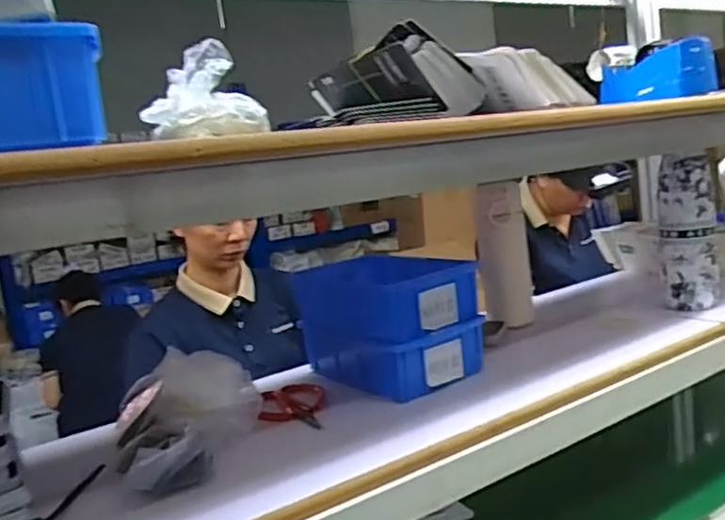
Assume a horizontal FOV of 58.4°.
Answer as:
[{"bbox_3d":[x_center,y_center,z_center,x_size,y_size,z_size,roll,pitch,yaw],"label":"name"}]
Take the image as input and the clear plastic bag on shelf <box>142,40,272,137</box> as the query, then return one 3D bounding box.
[{"bbox_3d":[-0.112,-0.118,0.447,0.088,0.064,0.085,-9,9,-11],"label":"clear plastic bag on shelf"}]

